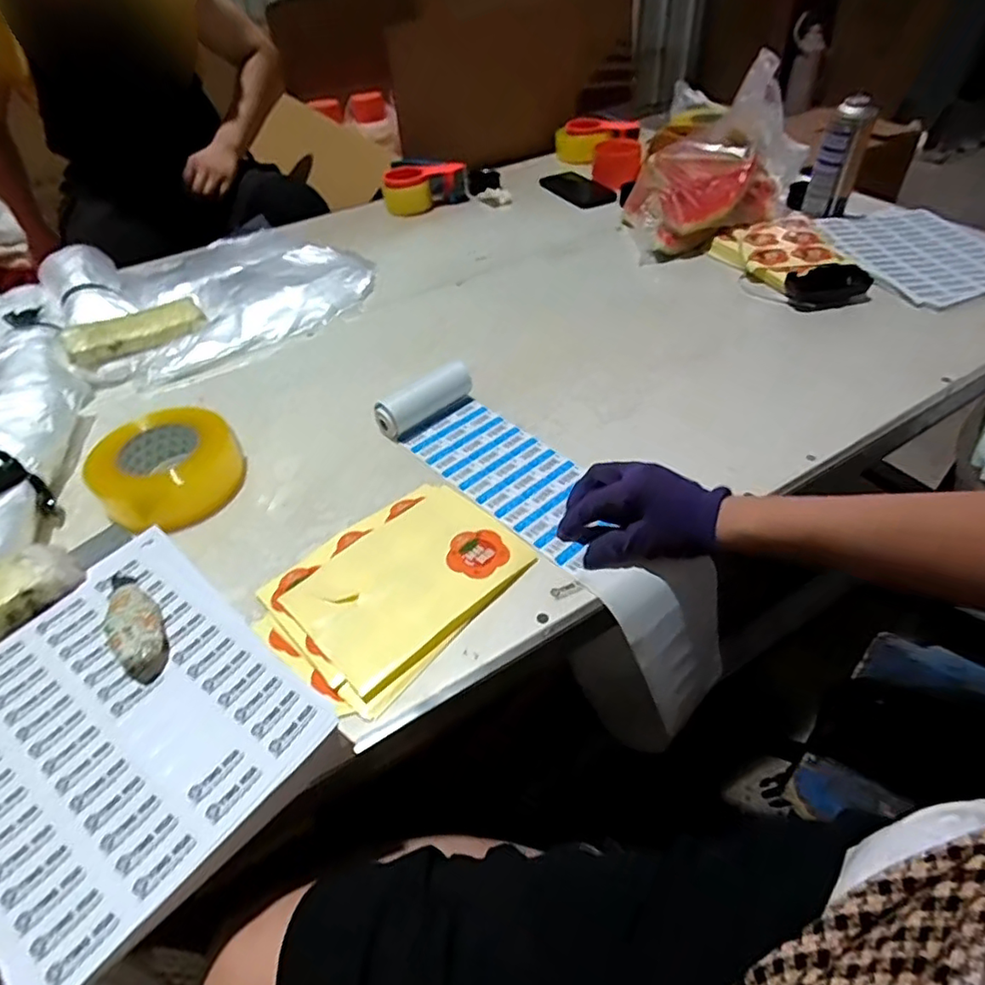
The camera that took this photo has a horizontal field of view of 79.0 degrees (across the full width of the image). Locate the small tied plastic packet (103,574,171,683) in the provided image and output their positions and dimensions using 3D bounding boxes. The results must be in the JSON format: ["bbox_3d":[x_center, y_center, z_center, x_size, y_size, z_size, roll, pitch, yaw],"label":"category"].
[{"bbox_3d":[-0.278,0.096,0.459,0.035,0.018,0.112,-31,51,-25],"label":"small tied plastic packet"}]

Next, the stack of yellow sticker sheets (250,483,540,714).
[{"bbox_3d":[-0.083,0.075,0.516,0.153,0.014,0.208,33,55,31],"label":"stack of yellow sticker sheets"}]

